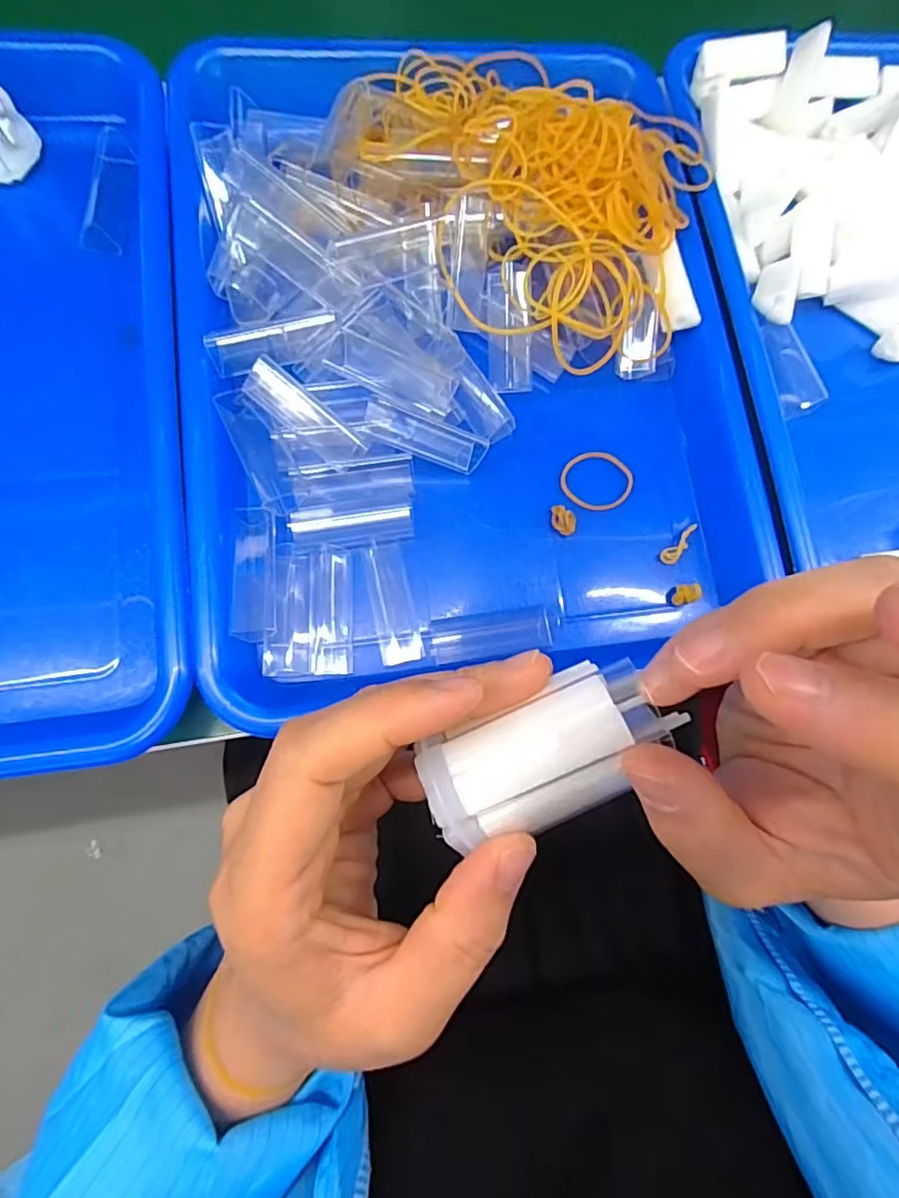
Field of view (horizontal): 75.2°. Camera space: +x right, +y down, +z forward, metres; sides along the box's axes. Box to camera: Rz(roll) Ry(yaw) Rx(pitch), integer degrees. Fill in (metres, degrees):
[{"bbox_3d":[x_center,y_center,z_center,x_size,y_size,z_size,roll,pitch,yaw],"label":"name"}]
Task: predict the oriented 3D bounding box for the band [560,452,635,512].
[{"bbox_3d":[0.071,-0.056,0.281,0.032,0.004,0.032,1,78,-6],"label":"band"}]

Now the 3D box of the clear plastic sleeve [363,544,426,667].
[{"bbox_3d":[-0.025,0.002,0.256,0.018,0.004,0.052,-13,80,-9],"label":"clear plastic sleeve"}]

